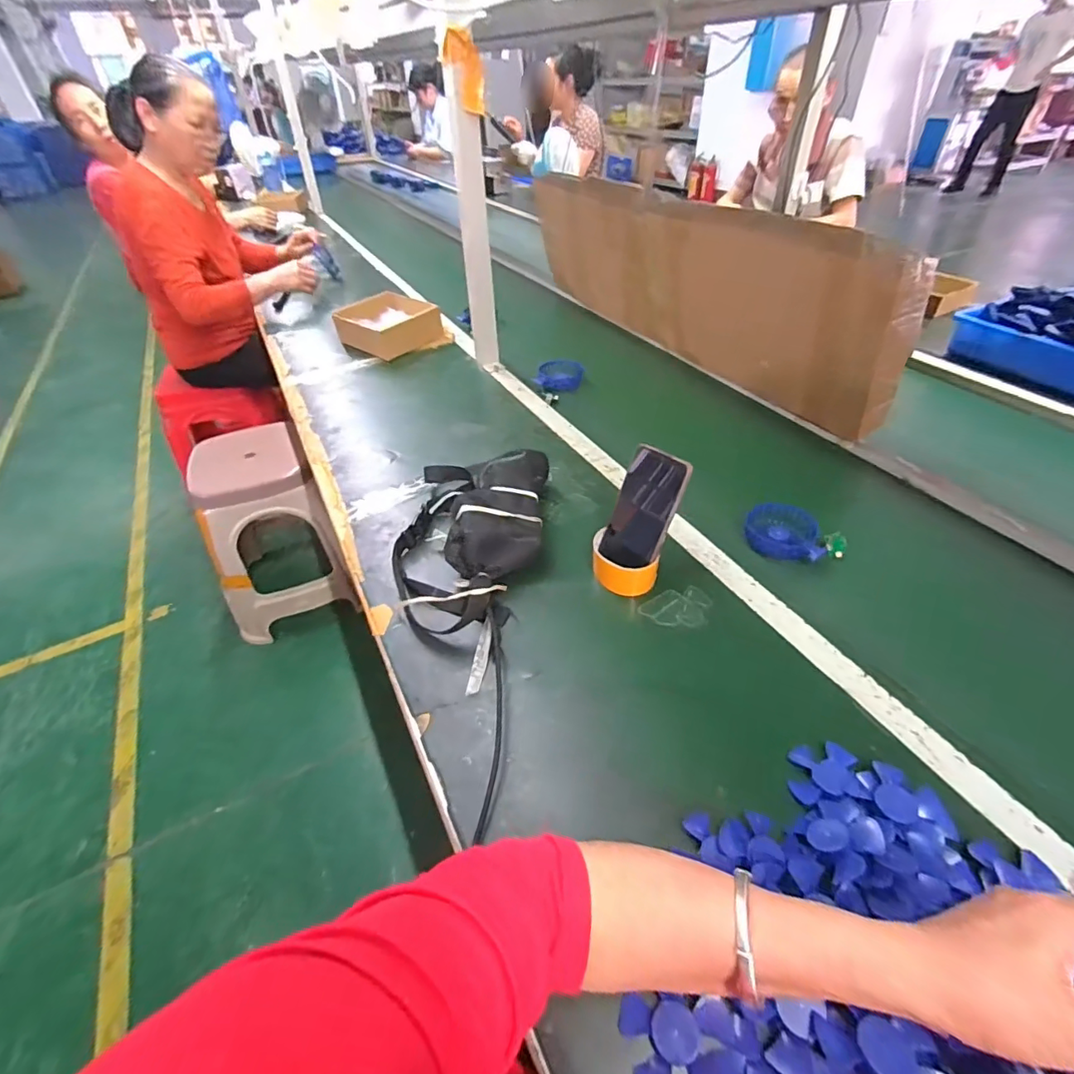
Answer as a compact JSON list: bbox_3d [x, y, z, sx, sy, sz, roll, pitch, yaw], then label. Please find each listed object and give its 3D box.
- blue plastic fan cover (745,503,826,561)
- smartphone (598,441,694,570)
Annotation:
[{"bbox_3d":[0.332,-0.007,0.709,0.092,0.028,0.089,12,44,16],"label":"blue plastic fan cover"},{"bbox_3d":[0.130,-0.031,0.639,0.077,0.147,0.013,28,20,28],"label":"smartphone"}]

